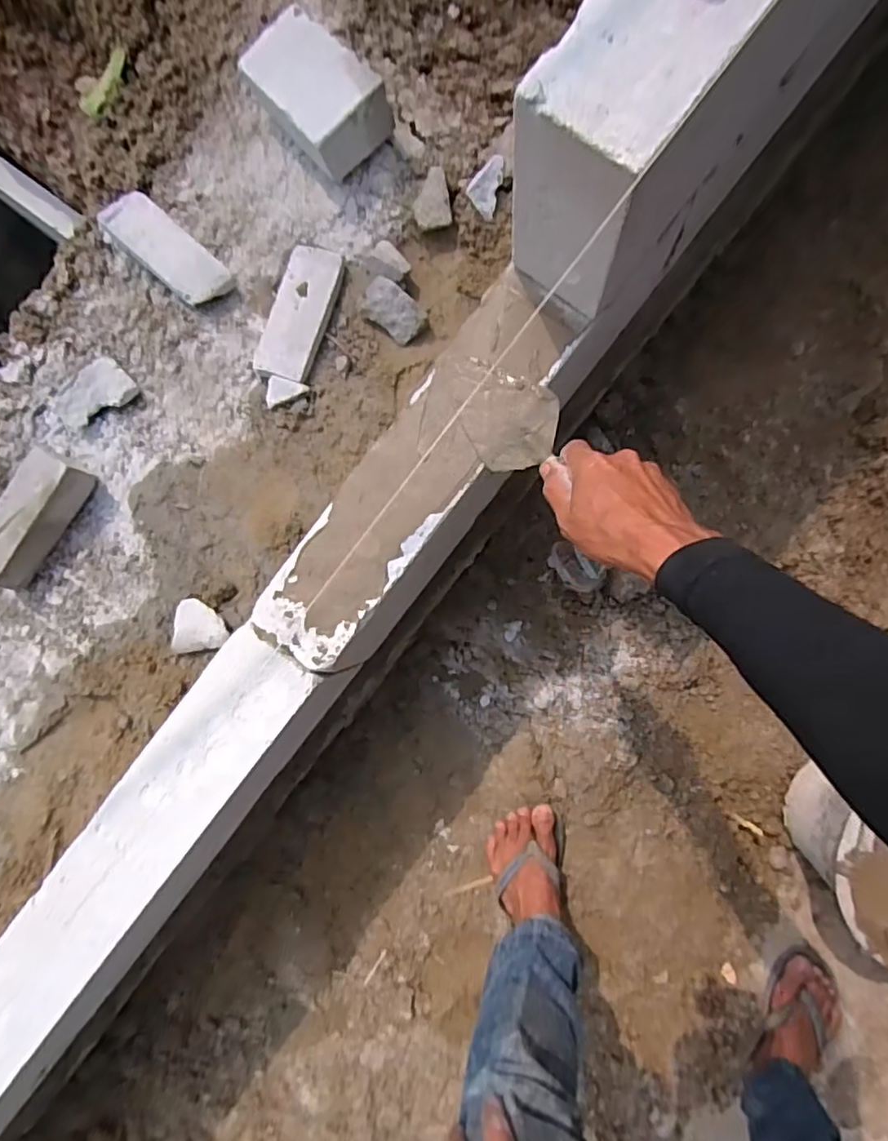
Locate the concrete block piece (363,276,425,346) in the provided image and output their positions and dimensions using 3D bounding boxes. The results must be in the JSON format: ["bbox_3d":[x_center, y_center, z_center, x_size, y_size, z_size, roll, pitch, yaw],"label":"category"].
[{"bbox_3d":[-0.072,-0.363,0.840,0.086,0.042,0.053,35,91,7],"label":"concrete block piece"}]

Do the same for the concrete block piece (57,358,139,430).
[{"bbox_3d":[-0.504,-0.251,0.876,0.110,0.022,0.075,-45,83,2],"label":"concrete block piece"}]

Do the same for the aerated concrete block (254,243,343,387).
[{"bbox_3d":[-0.208,-0.361,0.858,0.080,0.033,0.192,17,88,7],"label":"aerated concrete block"}]

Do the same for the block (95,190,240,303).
[{"bbox_3d":[-0.399,-0.463,0.876,0.189,0.064,0.080,42,91,7],"label":"block"}]

